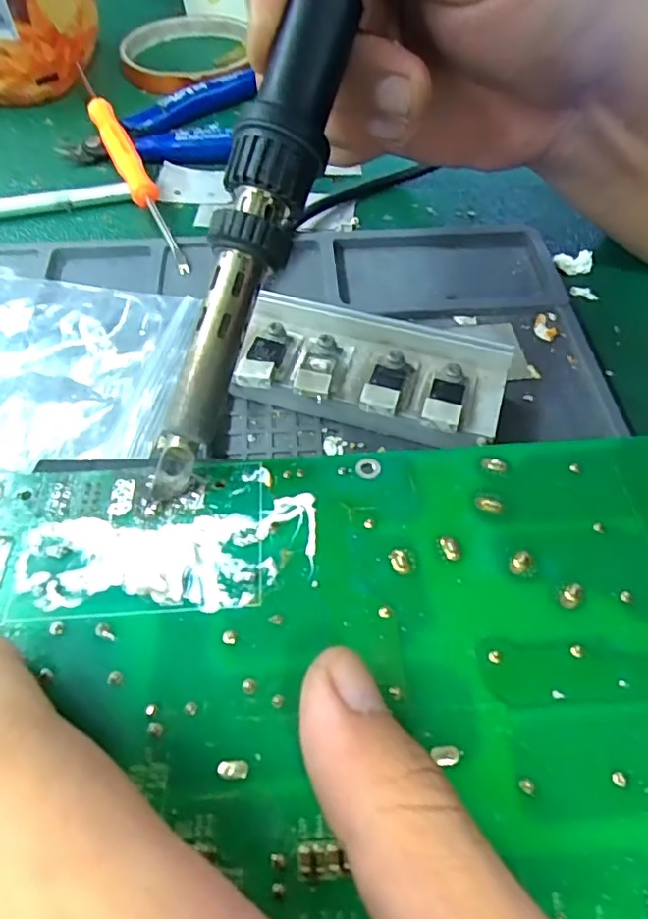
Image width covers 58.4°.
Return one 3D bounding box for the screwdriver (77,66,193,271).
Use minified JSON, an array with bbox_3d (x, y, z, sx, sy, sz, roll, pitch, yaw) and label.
[{"bbox_3d":[-0.088,-0.132,0.260,0.011,0.020,0.149,-22,58,-15],"label":"screwdriver"}]

